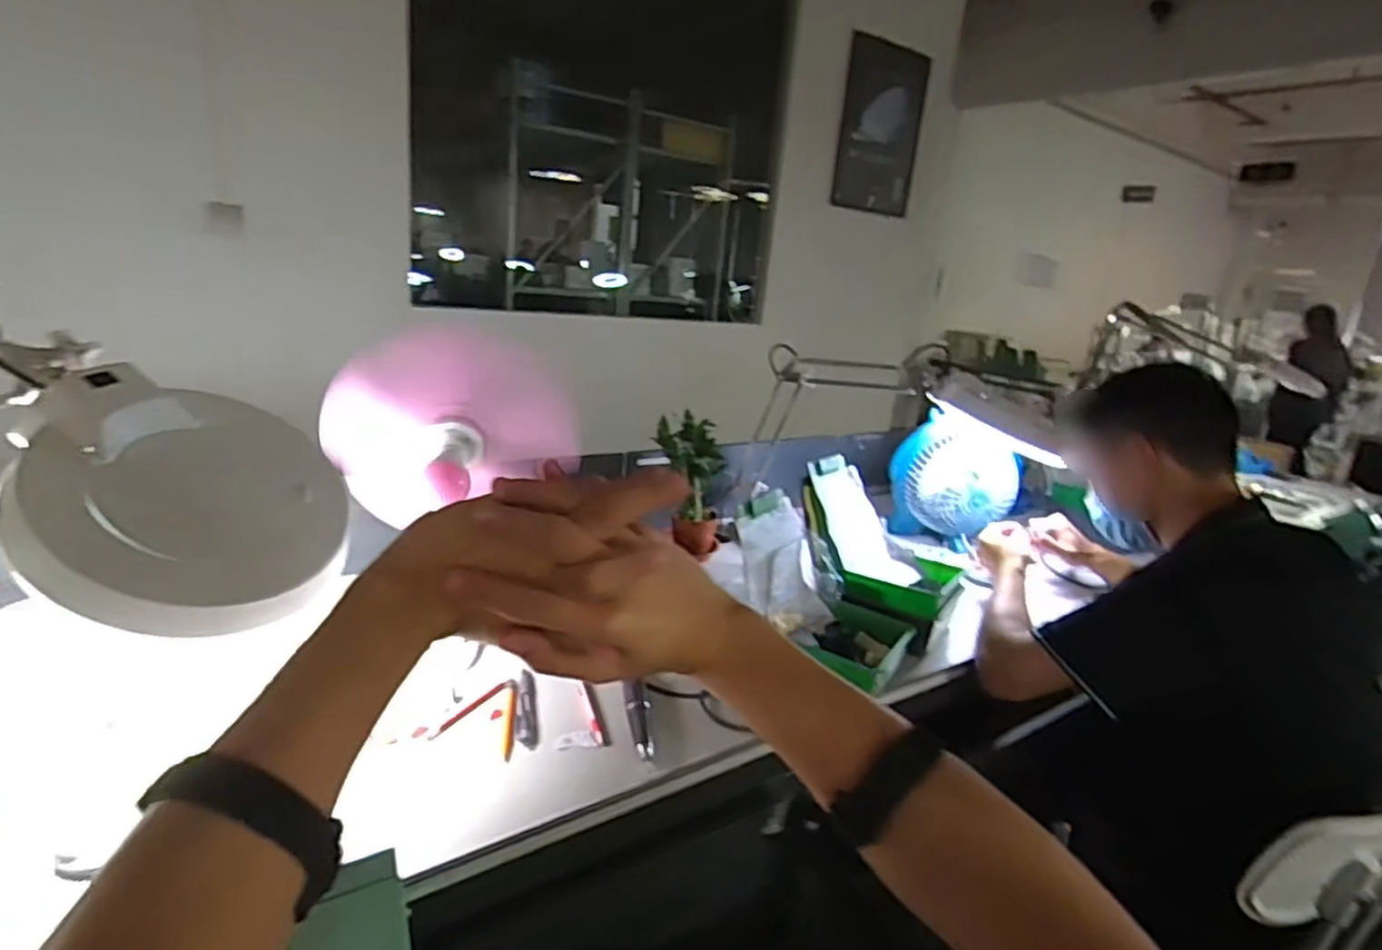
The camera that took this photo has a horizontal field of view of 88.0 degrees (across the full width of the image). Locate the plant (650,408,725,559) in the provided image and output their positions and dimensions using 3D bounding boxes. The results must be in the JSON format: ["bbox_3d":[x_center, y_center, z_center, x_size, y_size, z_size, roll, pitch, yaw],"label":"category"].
[{"bbox_3d":[-0.006,0.021,1.242,0.119,0.228,0.086,6,16,0],"label":"plant"}]

